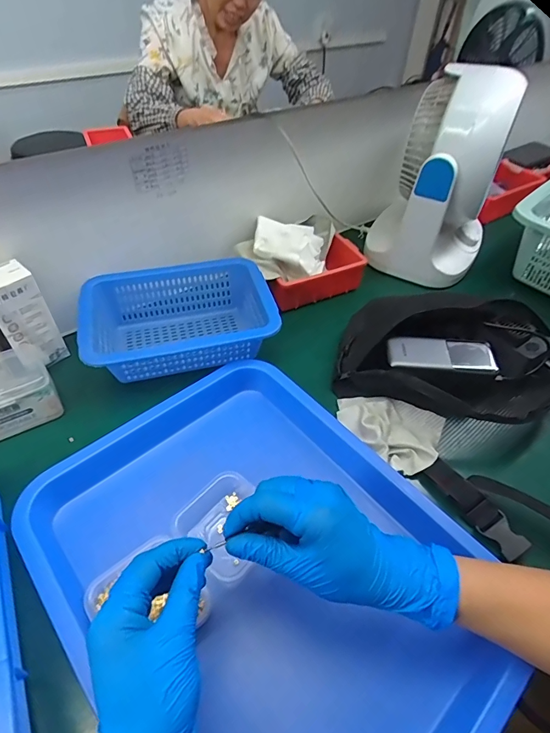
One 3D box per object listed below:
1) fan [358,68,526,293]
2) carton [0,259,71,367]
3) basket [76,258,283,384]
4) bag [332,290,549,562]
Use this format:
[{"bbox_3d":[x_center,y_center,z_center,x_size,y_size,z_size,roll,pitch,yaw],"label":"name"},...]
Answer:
[{"bbox_3d":[0.263,-0.286,0.633,0.167,0.250,0.190,25,51,17],"label":"fan"},{"bbox_3d":[-0.289,-0.054,0.480,0.055,0.123,0.034,-31,57,-28],"label":"carton"},{"bbox_3d":[-0.120,-0.057,0.533,0.225,0.074,0.156,-11,50,-14],"label":"basket"},{"bbox_3d":[0.253,0.023,0.479,0.266,0.071,0.353,-27,56,-25],"label":"bag"}]

